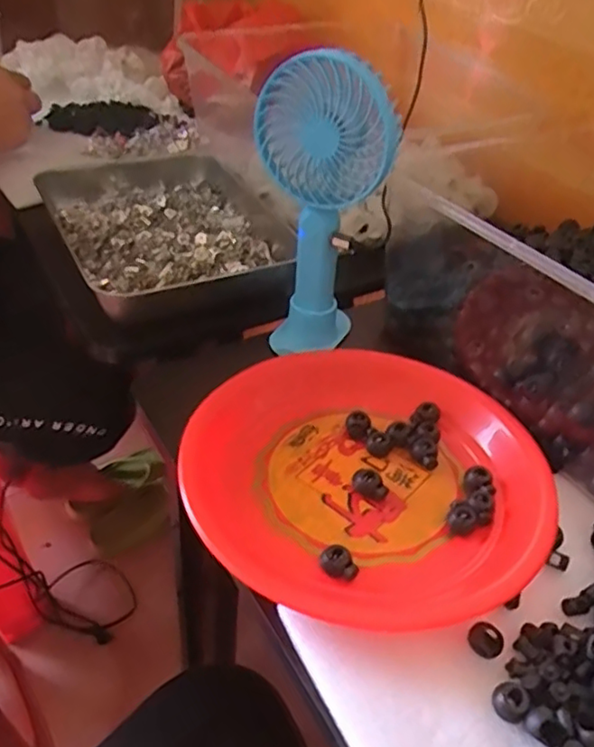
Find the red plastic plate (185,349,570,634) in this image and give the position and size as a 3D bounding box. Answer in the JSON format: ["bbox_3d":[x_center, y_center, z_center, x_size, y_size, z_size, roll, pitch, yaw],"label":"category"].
[{"bbox_3d":[0.045,0.061,0.414,0.221,0.032,0.211,4,41,-3],"label":"red plastic plate"}]

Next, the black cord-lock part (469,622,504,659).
[{"bbox_3d":[0.098,0.139,0.326,0.017,0.010,0.013,24,44,19],"label":"black cord-lock part"}]

